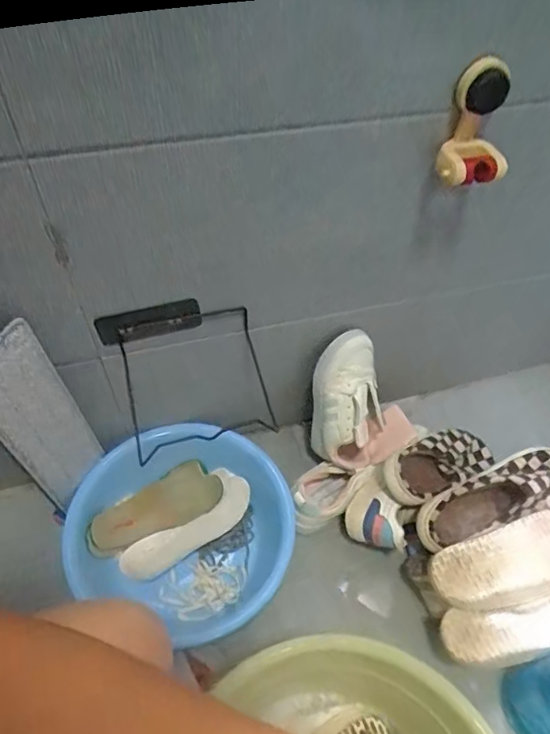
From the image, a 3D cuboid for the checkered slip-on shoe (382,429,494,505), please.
[{"bbox_3d":[0.282,0.164,0.862,0.264,0.065,0.091,-8,49,-38],"label":"checkered slip-on shoe"}]

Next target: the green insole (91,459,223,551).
[{"bbox_3d":[-0.198,0.227,0.852,0.219,0.034,0.091,-20,56,-18],"label":"green insole"}]

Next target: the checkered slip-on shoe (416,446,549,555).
[{"bbox_3d":[0.343,0.198,0.781,0.275,0.071,0.093,-17,56,-16],"label":"checkered slip-on shoe"}]

